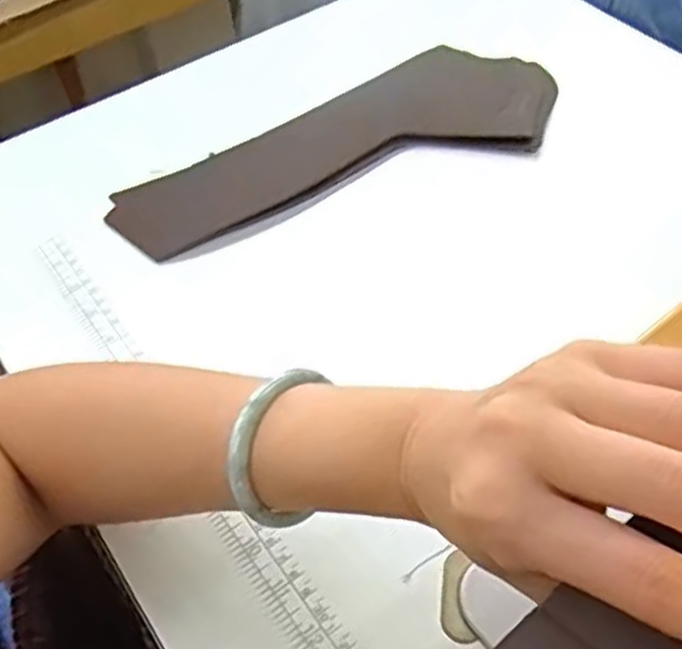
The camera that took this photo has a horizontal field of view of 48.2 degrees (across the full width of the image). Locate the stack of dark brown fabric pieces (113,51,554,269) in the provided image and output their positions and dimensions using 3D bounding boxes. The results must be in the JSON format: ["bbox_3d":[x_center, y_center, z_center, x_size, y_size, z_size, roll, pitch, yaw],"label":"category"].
[{"bbox_3d":[0.003,-0.129,0.543,0.330,0.018,0.105,-18,58,-10],"label":"stack of dark brown fabric pieces"}]

